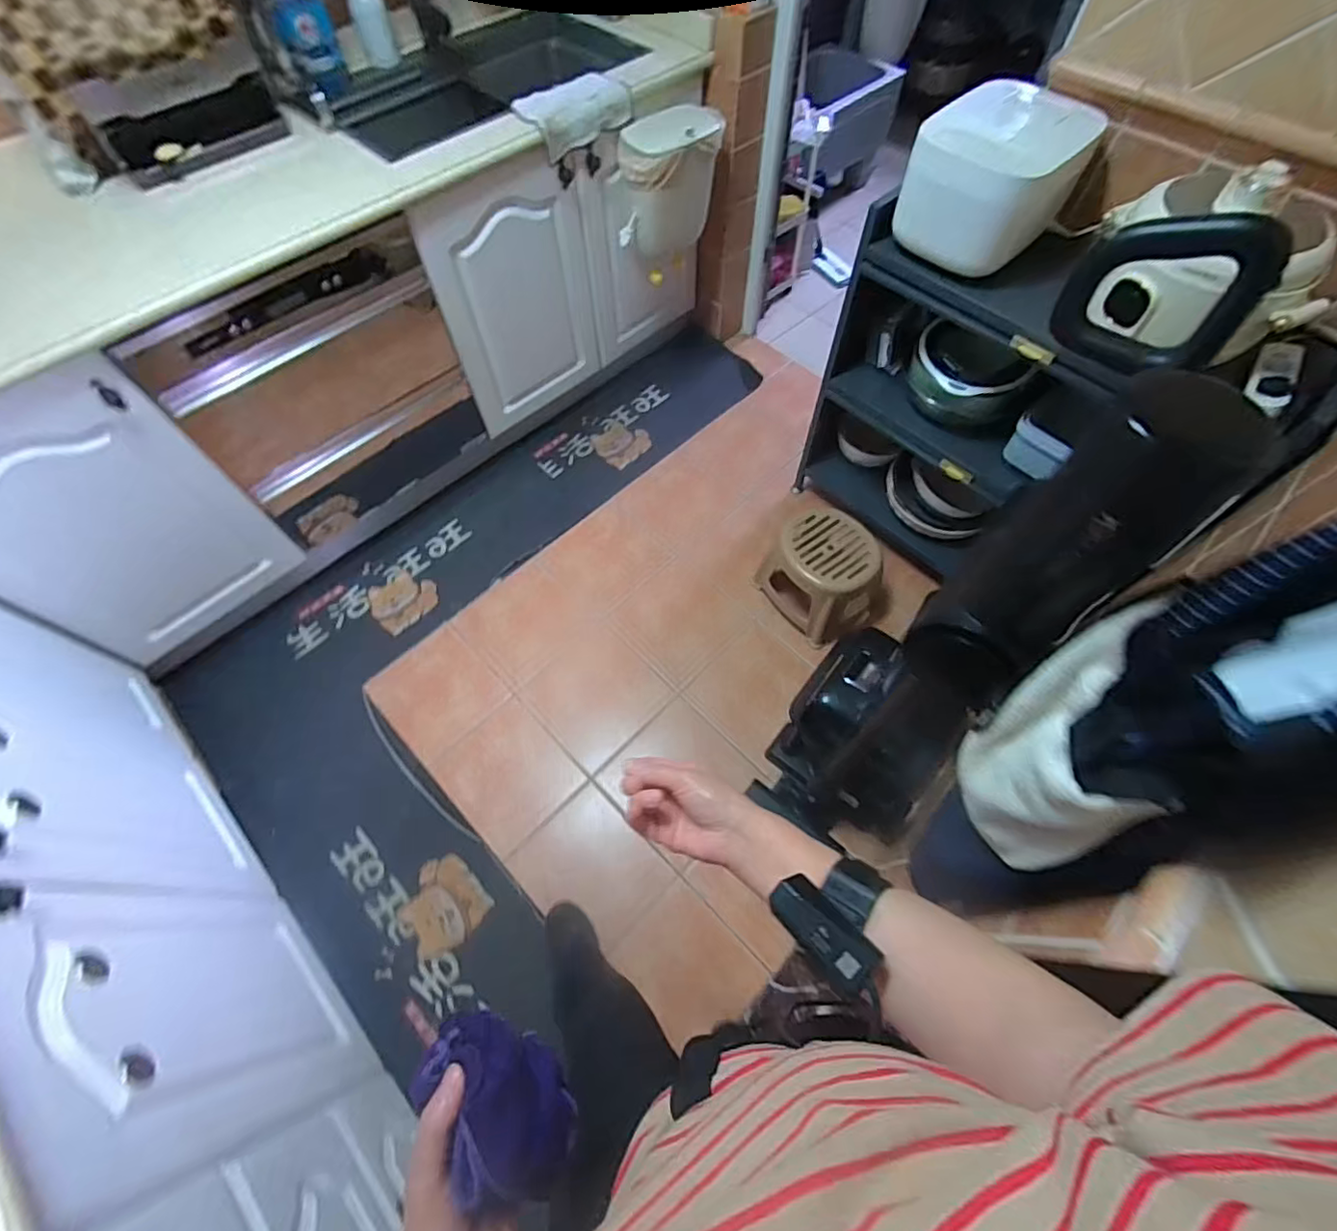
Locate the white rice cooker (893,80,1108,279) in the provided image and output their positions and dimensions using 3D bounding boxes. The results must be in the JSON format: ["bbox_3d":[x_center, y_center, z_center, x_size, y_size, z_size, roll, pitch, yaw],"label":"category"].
[{"bbox_3d":[0.567,-0.765,1.016,0.233,0.201,0.214,-37,69,-18],"label":"white rice cooker"}]

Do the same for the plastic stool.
[{"bbox_3d":[0.402,-0.098,1.512,0.227,0.241,0.294,-35,68,-17],"label":"plastic stool"}]

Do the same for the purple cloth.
[{"bbox_3d":[-0.105,0.306,0.364,0.071,0.037,0.108,-35,68,-17],"label":"purple cloth"}]

